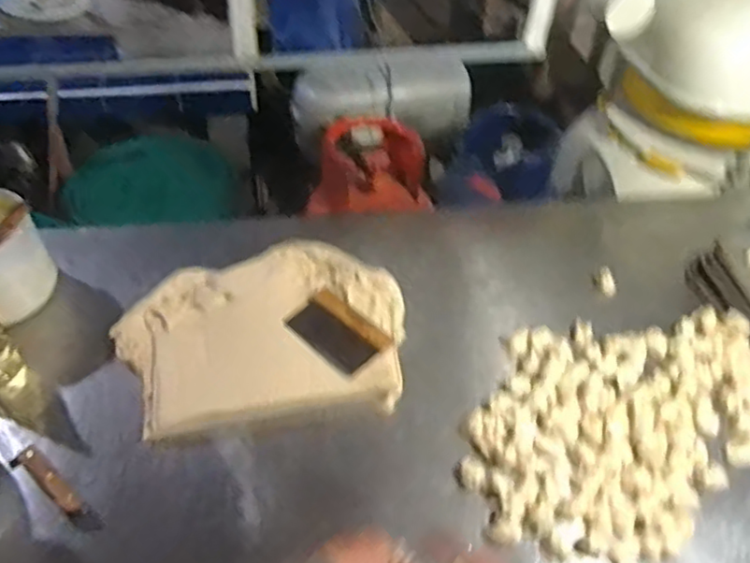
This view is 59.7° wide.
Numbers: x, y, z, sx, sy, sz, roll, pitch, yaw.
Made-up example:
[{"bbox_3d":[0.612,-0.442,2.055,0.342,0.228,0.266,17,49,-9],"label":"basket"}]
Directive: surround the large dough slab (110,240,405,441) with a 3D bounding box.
[{"bbox_3d":[-0.167,0.075,1.001,0.427,0.048,0.313,-5,47,-9],"label":"large dough slab"}]

